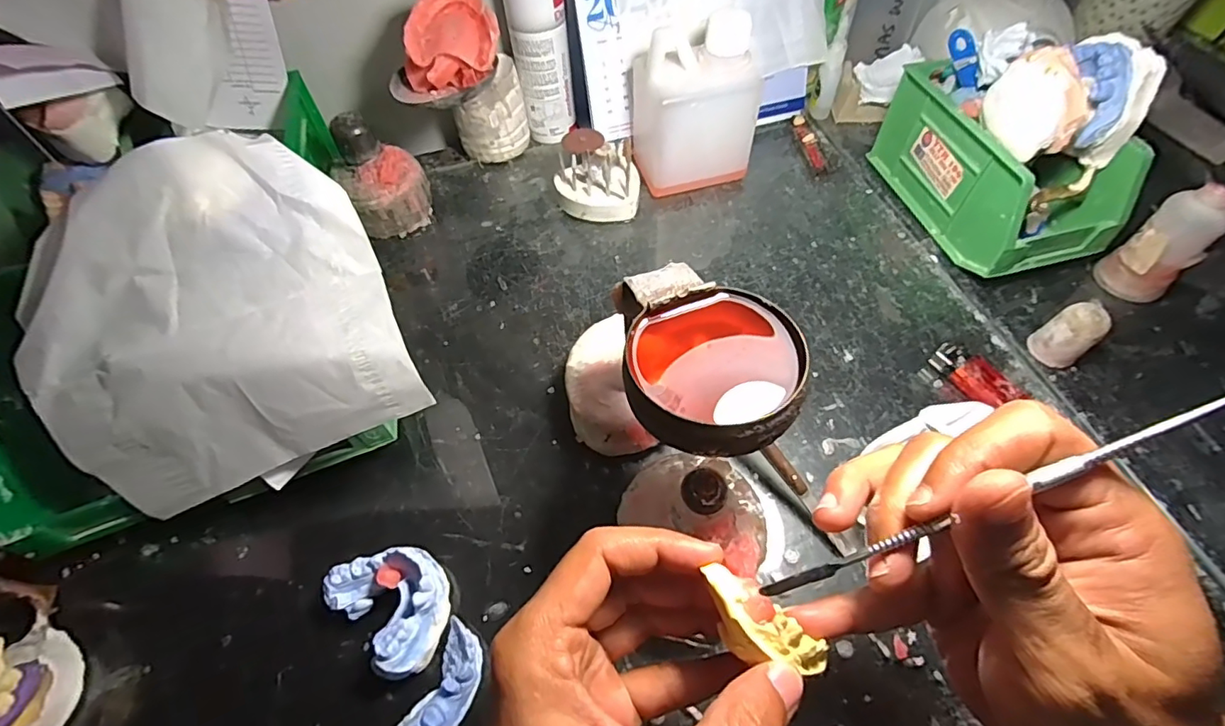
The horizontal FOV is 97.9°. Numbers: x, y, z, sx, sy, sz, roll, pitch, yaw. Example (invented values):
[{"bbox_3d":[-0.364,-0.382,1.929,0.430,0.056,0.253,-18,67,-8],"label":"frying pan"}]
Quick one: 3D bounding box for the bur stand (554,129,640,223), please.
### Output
[{"bbox_3d":[-0.012,-0.159,0.457,0.072,0.050,0.068,-2,57,2],"label":"bur stand"}]

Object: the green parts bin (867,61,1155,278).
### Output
[{"bbox_3d":[0.302,-0.156,0.421,0.097,0.085,0.169,-13,58,-5],"label":"green parts bin"}]

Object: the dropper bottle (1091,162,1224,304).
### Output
[{"bbox_3d":[0.382,-0.088,0.356,0.035,0.108,0.036,5,58,6],"label":"dropper bottle"}]

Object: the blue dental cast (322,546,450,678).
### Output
[{"bbox_3d":[-0.117,0.126,0.289,0.067,0.031,0.048,33,65,21],"label":"blue dental cast"}]

